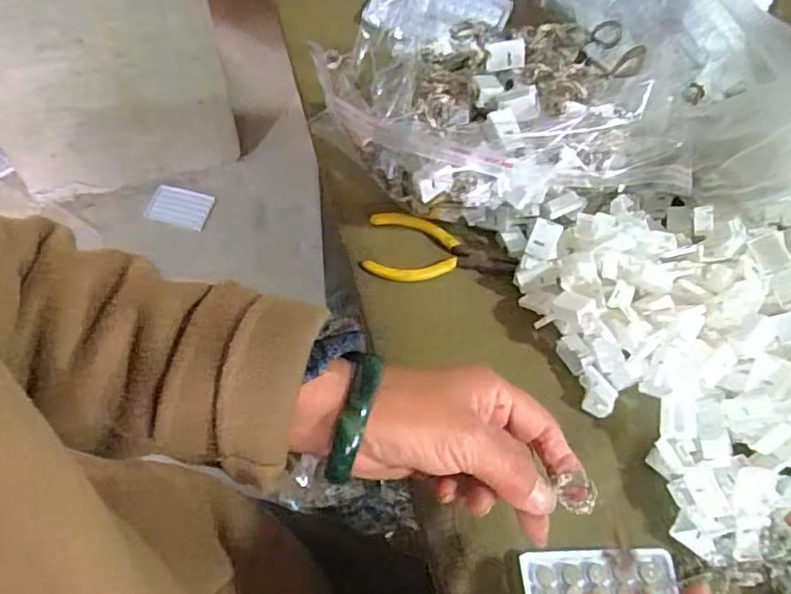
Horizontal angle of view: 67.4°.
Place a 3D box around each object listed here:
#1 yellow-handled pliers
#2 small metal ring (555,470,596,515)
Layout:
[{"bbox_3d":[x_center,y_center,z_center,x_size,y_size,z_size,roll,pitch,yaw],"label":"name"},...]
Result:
[{"bbox_3d":[0.033,-0.034,0.452,0.110,0.010,0.053,8,61,0],"label":"yellow-handled pliers"},{"bbox_3d":[0.094,0.102,0.309,0.021,0.006,0.020,-1,61,-4],"label":"small metal ring"}]

